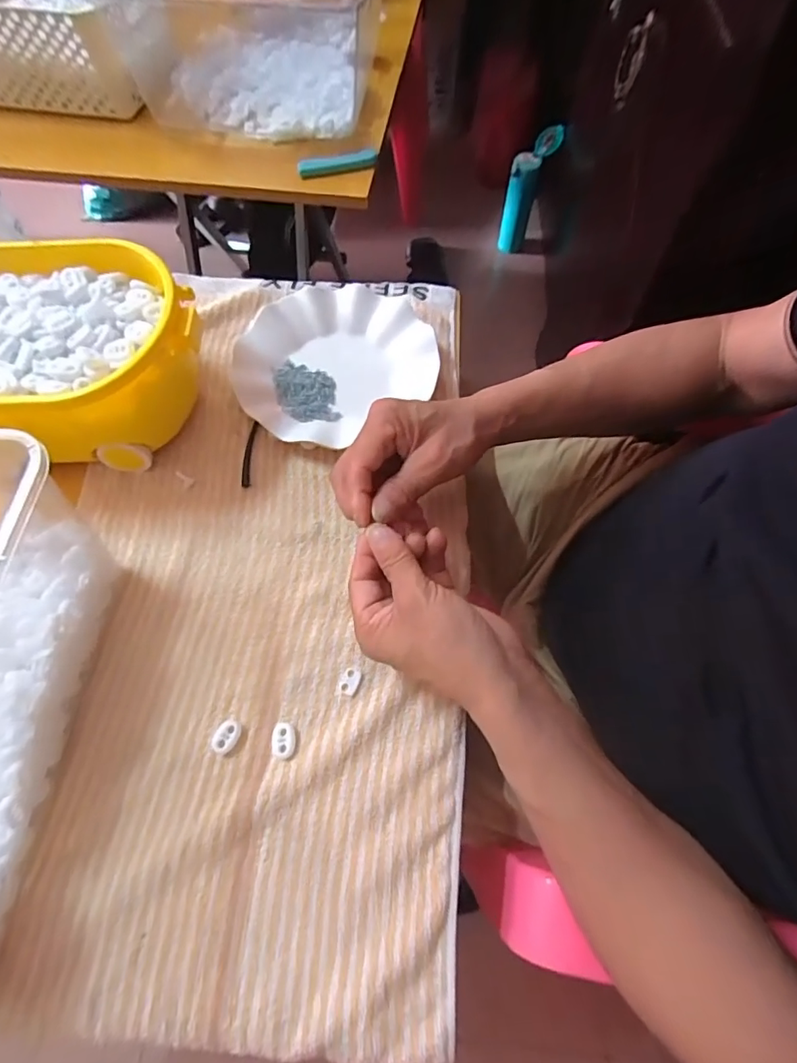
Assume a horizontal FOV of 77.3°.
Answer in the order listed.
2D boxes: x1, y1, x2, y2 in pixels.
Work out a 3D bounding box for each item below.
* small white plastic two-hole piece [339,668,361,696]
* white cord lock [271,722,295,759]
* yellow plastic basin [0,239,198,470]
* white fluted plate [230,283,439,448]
[{"bbox_3d":[-0.035,0.106,0.352,0.014,0.004,0.018,19,66,9],"label":"small white plastic two-hole piece"},{"bbox_3d":[-0.078,0.140,0.335,0.016,0.004,0.023,-7,65,-3],"label":"white cord lock"},{"bbox_3d":[-0.281,-0.137,0.402,0.252,0.089,0.165,-5,65,-2],"label":"yellow plastic basin"},{"bbox_3d":[-0.062,-0.163,0.468,0.186,0.023,0.164,-36,69,-15],"label":"white fluted plate"}]

